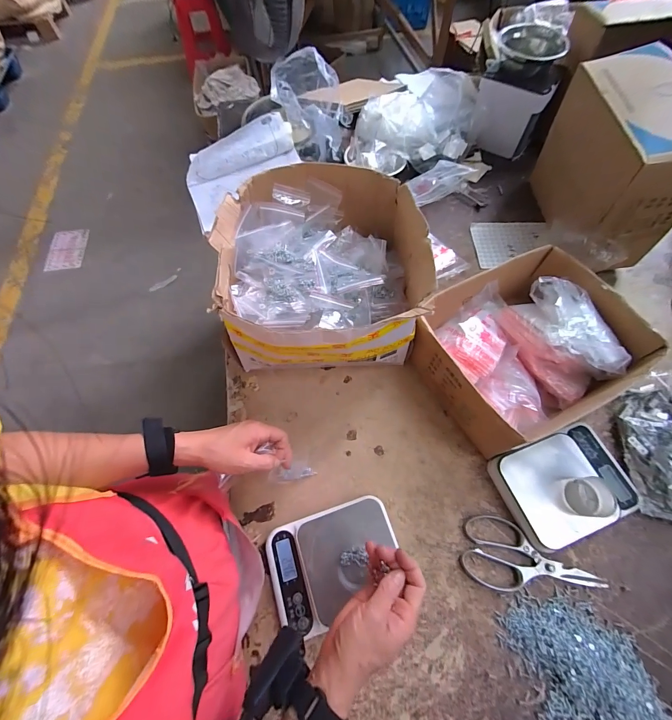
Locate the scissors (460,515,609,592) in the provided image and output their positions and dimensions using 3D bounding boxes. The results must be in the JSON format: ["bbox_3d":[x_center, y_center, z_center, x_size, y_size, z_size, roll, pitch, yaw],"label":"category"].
[{"bbox_3d":[0.293,0.299,0.483,0.202,0.013,0.097,13,65,6],"label":"scissors"}]

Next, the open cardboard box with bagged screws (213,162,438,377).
[{"bbox_3d":[-0.024,-0.133,0.581,0.307,0.222,0.324,-5,65,0],"label":"open cardboard box with bagged screws"}]

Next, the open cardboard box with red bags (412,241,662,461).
[{"bbox_3d":[0.322,-0.021,0.577,0.322,0.128,0.267,-26,67,-10],"label":"open cardboard box with red bags"}]

